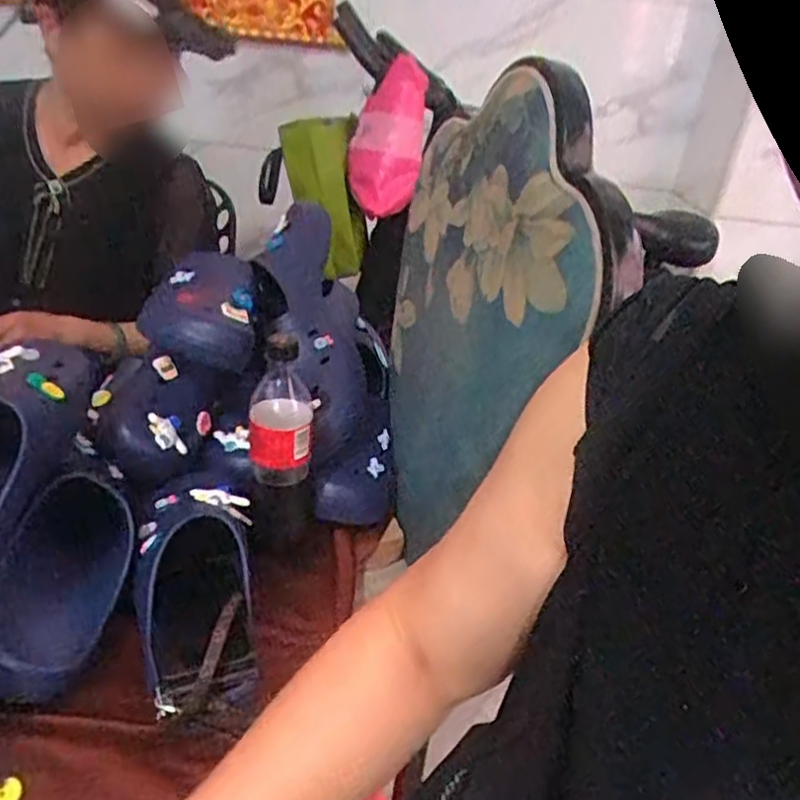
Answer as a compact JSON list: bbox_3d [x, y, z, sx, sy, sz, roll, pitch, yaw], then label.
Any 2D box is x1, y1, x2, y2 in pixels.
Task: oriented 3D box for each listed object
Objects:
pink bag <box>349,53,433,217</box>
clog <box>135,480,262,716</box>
[{"bbox_3d":[-0.015,-0.442,1.190,0.112,0.275,0.105,12,-9,8],"label":"pink bag"},{"bbox_3d":[-0.188,0.157,0.645,0.102,0.072,0.279,-1,31,-14],"label":"clog"}]

